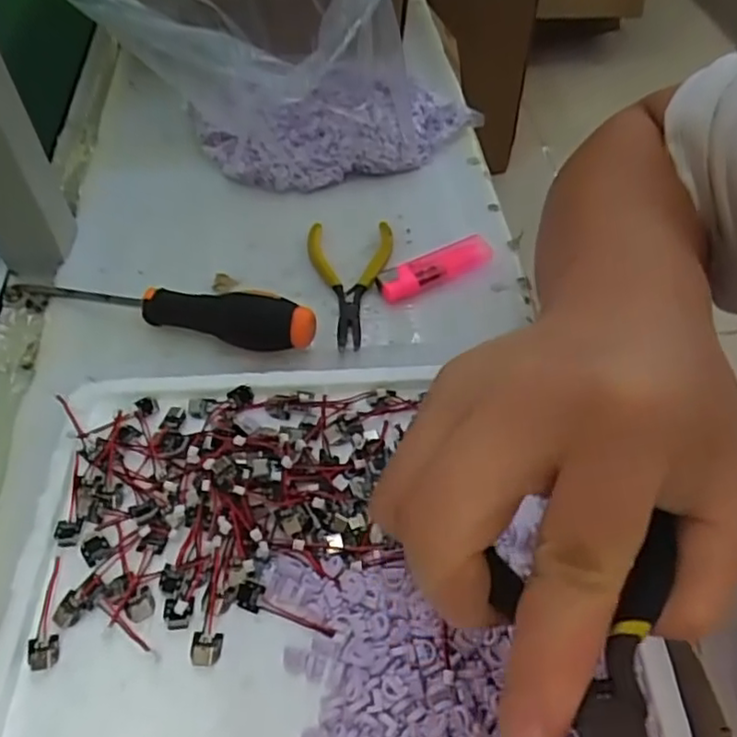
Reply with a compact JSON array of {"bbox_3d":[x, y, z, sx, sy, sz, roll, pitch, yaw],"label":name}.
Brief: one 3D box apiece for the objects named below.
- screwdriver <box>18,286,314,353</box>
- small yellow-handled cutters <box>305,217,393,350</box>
[{"bbox_3d":[-0.128,-0.041,0.393,0.197,0.029,0.023,11,53,11],"label":"screwdriver"},{"bbox_3d":[-0.013,-0.054,0.420,0.054,0.014,0.105,0,52,2],"label":"small yellow-handled cutters"}]

